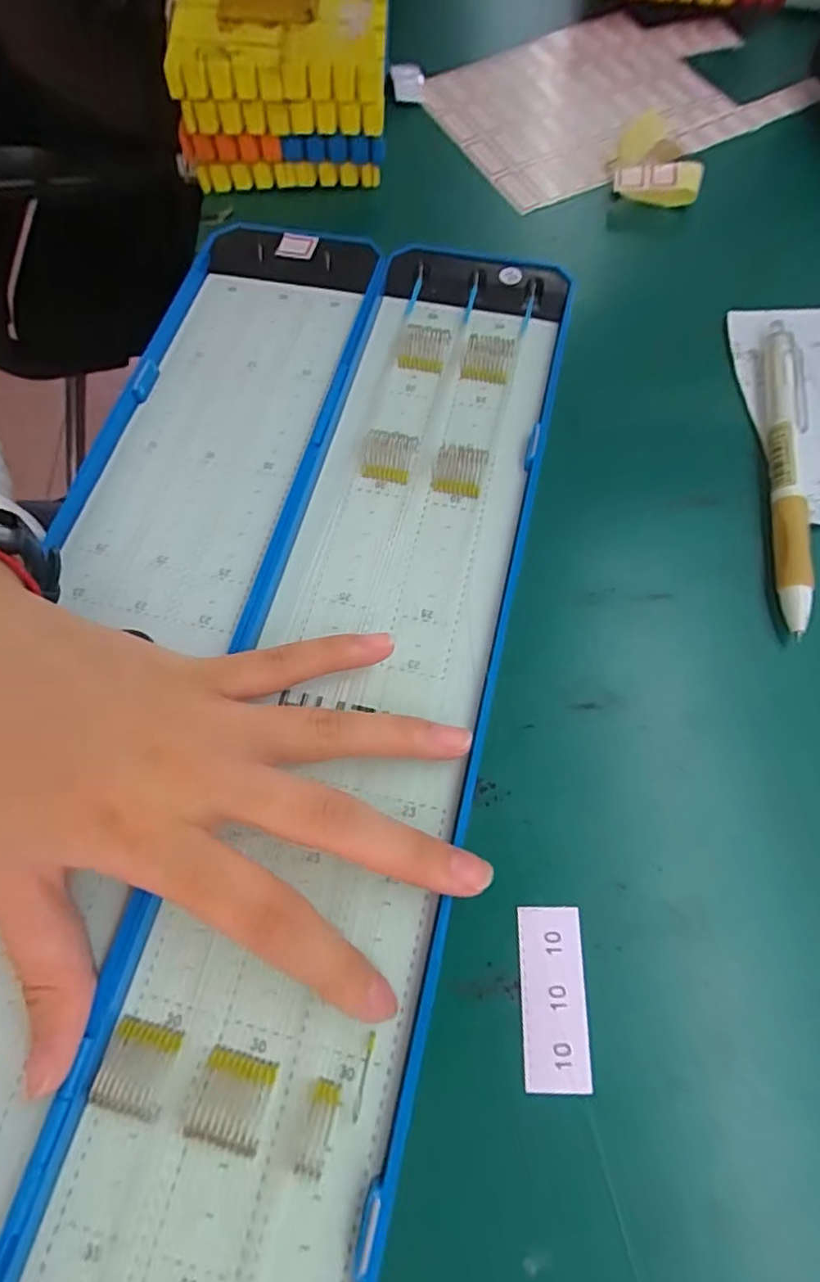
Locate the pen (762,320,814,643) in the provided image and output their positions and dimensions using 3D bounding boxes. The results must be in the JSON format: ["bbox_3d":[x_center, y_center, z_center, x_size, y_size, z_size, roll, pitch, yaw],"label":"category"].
[{"bbox_3d":[0.148,-0.068,0.229,0.017,0.012,0.138,8,68,7],"label":"pen"}]

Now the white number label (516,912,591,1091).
[{"bbox_3d":[0.041,0.102,0.170,0.018,0.004,0.046,0,67,4],"label":"white number label"}]

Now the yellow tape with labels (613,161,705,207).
[{"bbox_3d":[0.124,-0.229,0.296,0.043,0.012,0.019,4,68,5],"label":"yellow tape with labels"}]

